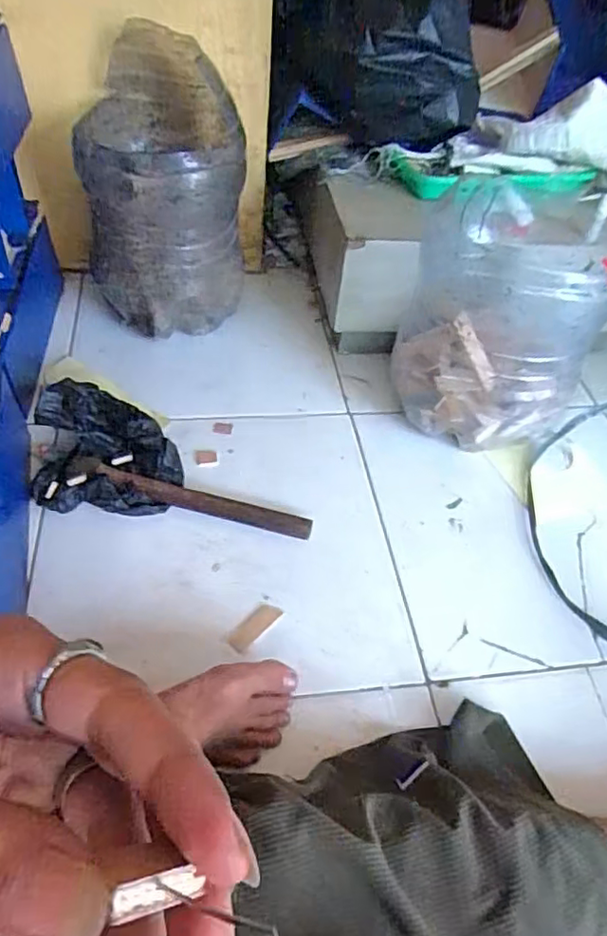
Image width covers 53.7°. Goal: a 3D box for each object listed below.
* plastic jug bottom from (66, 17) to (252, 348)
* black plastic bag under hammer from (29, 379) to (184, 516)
[{"bbox_3d":[-0.197,-0.384,0.850,0.217,0.330,0.260,-4,48,-10],"label":"plastic jug bottom"},{"bbox_3d":[-0.237,-0.016,0.716,0.178,0.090,0.141,7,48,2],"label":"black plastic bag under hammer"}]

